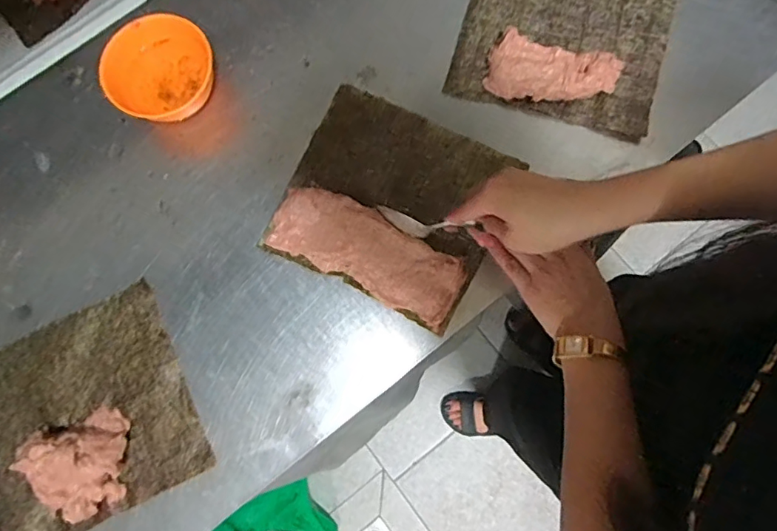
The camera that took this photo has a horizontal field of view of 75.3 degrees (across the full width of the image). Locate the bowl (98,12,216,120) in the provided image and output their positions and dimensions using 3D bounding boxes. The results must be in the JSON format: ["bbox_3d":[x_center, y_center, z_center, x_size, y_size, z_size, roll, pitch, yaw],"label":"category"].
[{"bbox_3d":[-0.224,-0.191,0.499,0.092,0.049,0.108,25,80,6],"label":"bowl"}]

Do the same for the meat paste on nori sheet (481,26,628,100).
[{"bbox_3d":[0.161,-0.190,0.494,0.124,0.026,0.060,12,79,4],"label":"meat paste on nori sheet"}]

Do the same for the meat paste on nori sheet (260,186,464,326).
[{"bbox_3d":[-0.021,-0.015,0.472,0.183,0.018,0.068,26,80,6],"label":"meat paste on nori sheet"}]

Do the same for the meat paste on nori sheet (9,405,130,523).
[{"bbox_3d":[-0.267,0.173,0.434,0.083,0.033,0.080,-25,79,-3],"label":"meat paste on nori sheet"}]

